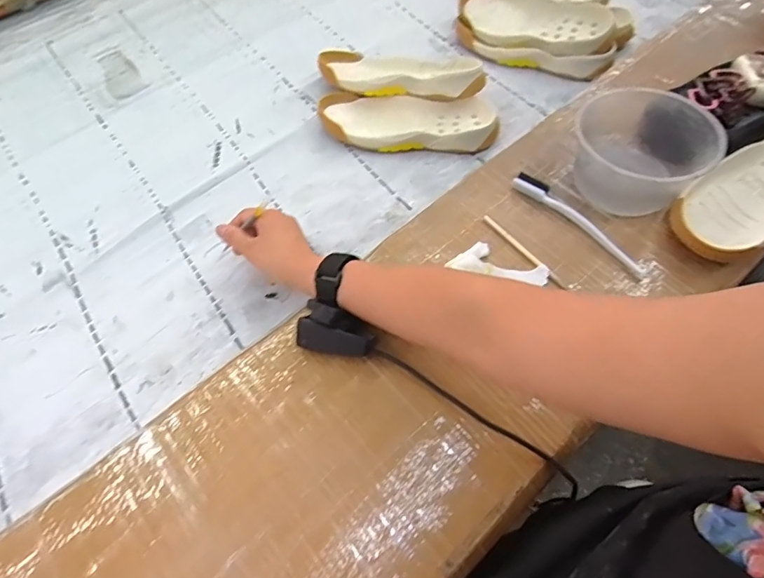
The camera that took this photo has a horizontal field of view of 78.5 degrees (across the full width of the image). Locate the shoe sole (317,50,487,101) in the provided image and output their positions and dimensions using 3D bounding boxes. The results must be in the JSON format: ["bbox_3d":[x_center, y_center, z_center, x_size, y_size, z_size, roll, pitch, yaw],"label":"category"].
[{"bbox_3d":[0.025,-0.303,0.658,0.237,0.055,0.089,13,62,12],"label":"shoe sole"}]

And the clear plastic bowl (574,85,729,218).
[{"bbox_3d":[0.268,-0.134,0.487,0.123,0.076,0.113,-3,60,6],"label":"clear plastic bowl"}]

